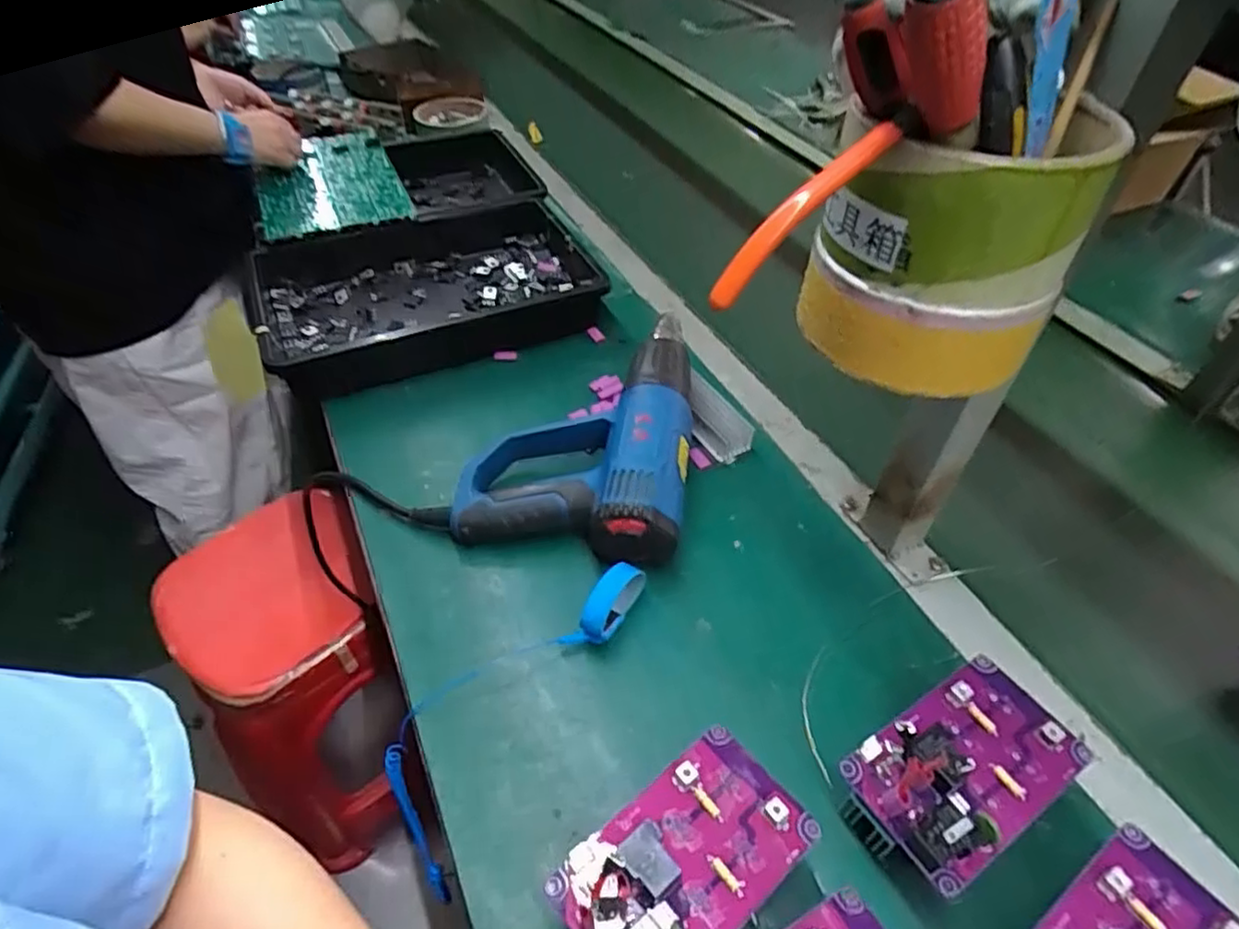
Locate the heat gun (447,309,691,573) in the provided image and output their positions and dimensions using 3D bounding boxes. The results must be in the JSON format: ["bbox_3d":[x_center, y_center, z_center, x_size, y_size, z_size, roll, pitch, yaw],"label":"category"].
[{"bbox_3d":[-0.030,-0.038,0.642,0.198,0.093,0.261,10,47,7],"label":"heat gun"}]

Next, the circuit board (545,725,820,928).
[{"bbox_3d":[0.038,0.214,0.376,0.140,0.028,0.079,-31,55,-27],"label":"circuit board"}]

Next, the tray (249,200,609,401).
[{"bbox_3d":[-0.223,-0.204,0.813,0.374,0.066,0.241,-19,50,-18],"label":"tray"}]

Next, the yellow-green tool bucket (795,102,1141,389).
[{"bbox_3d":[0.165,-0.114,0.355,0.125,0.118,0.101,17,48,14],"label":"yellow-green tool bucket"}]

